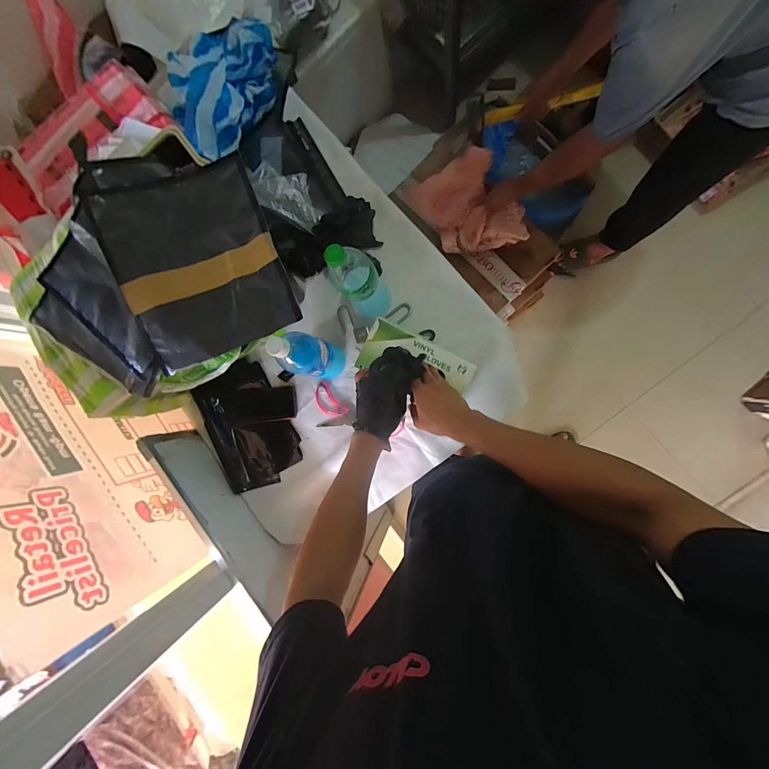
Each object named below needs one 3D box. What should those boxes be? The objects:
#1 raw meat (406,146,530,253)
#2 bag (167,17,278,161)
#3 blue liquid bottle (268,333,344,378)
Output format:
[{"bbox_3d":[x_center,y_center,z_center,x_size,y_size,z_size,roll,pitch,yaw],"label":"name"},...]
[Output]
[{"bbox_3d":[0.253,-0.529,1.041,0.262,0.097,0.309,-24,126,35],"label":"raw meat"},{"bbox_3d":[-0.366,-0.652,0.730,0.180,0.128,0.302,29,93,9],"label":"bag"},{"bbox_3d":[-0.144,-0.056,0.654,0.069,0.270,0.075,0,89,9],"label":"blue liquid bottle"}]

